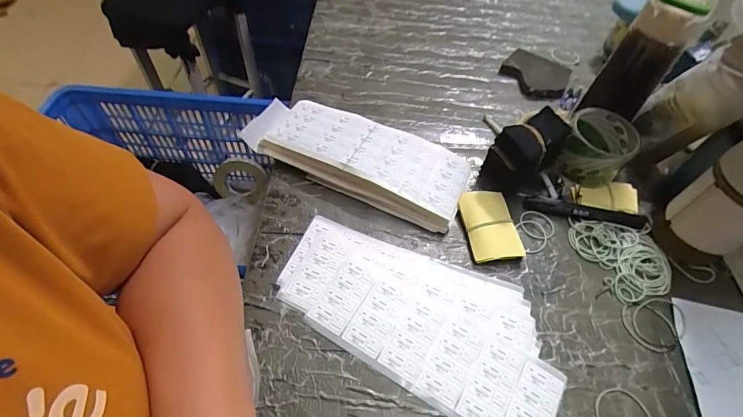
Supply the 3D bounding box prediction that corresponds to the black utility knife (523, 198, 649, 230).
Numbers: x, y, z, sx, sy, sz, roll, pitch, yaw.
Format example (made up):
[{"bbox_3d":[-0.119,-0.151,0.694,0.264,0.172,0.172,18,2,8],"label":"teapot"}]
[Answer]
[{"bbox_3d":[0.273,0.002,0.505,0.146,0.011,0.020,11,56,6],"label":"black utility knife"}]

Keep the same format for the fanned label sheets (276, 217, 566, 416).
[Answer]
[{"bbox_3d":[0.053,0.109,0.426,0.307,0.008,0.154,27,60,16],"label":"fanned label sheets"}]

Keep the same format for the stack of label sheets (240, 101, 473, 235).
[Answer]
[{"bbox_3d":[-0.020,-0.071,0.530,0.293,0.044,0.105,22,58,13],"label":"stack of label sheets"}]

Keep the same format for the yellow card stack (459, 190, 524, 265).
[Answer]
[{"bbox_3d":[0.145,0.021,0.491,0.058,0.017,0.092,-7,56,-6],"label":"yellow card stack"}]

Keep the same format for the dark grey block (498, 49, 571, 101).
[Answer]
[{"bbox_3d":[0.278,-0.231,0.676,0.092,0.018,0.122,-30,62,-20],"label":"dark grey block"}]

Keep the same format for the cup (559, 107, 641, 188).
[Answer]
[{"bbox_3d":[0.294,-0.079,0.526,0.082,0.065,0.095,32,61,19],"label":"cup"}]

